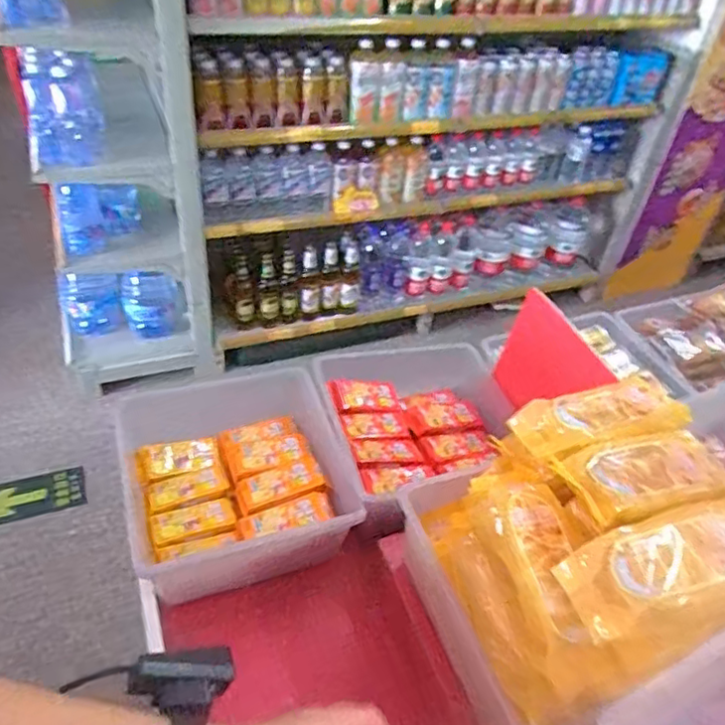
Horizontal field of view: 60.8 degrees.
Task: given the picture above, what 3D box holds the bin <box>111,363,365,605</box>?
[{"bbox_3d":[-0.175,0.175,0.907,0.301,0.127,0.280,-12,46,-20],"label":"bin"}]

